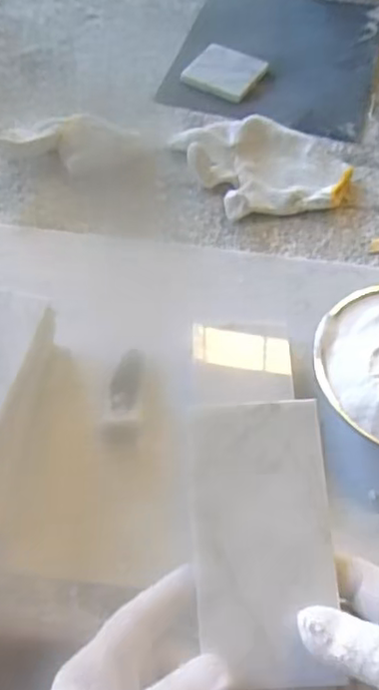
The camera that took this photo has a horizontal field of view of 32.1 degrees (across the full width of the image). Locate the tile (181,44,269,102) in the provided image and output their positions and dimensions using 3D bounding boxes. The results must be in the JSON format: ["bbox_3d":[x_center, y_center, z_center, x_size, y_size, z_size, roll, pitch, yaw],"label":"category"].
[{"bbox_3d":[0.041,-0.311,0.754,0.079,0.010,0.084,28,59,14],"label":"tile"}]

